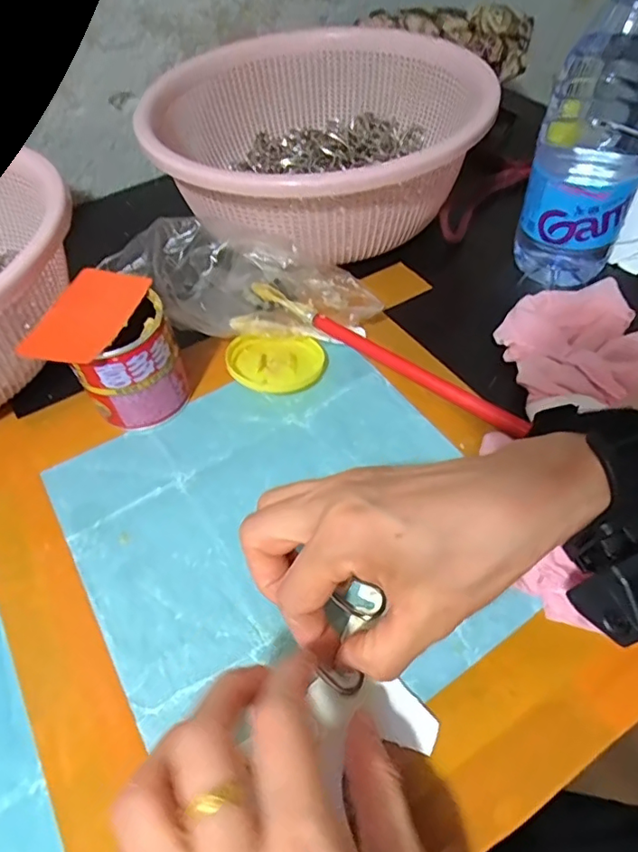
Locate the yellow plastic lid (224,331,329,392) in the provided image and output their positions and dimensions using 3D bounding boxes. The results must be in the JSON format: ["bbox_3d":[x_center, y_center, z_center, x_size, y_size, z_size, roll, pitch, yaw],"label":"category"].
[{"bbox_3d":[-0.030,-0.045,0.381,0.065,0.016,0.054,1,54,5],"label":"yellow plastic lid"}]

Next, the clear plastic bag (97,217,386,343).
[{"bbox_3d":[-0.051,-0.102,0.401,0.185,0.050,0.082,10,54,-7],"label":"clear plastic bag"}]

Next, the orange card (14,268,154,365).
[{"bbox_3d":[-0.138,-0.067,0.330,0.048,0.004,0.079,13,52,7],"label":"orange card"}]

